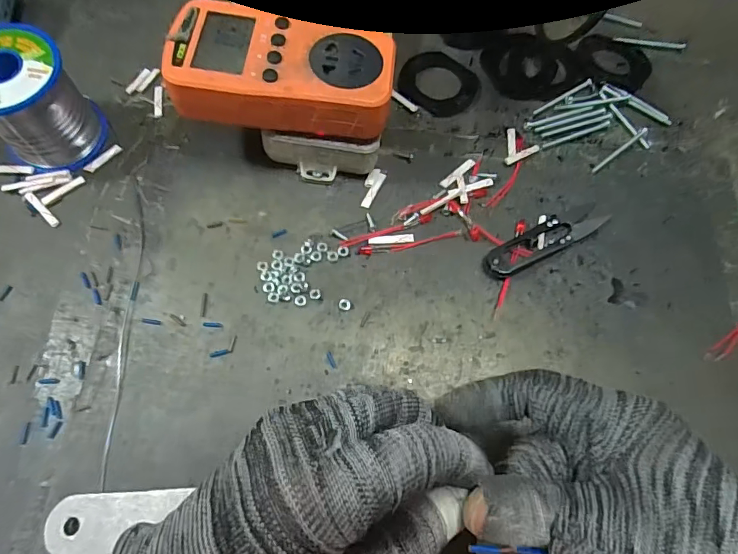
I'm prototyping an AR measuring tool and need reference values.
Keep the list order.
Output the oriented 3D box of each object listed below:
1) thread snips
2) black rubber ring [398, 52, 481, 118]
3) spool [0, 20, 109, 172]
[{"bbox_3d":[0.117,-0.026,0.311,0.091,0.011,0.021,-27,72,-12],"label":"thread snips"},{"bbox_3d":[0.053,-0.146,0.360,0.060,0.004,0.050,42,73,13],"label":"black rubber ring"},{"bbox_3d":[-0.216,-0.111,0.303,0.062,0.065,0.058,1,69,-2],"label":"spool"}]

